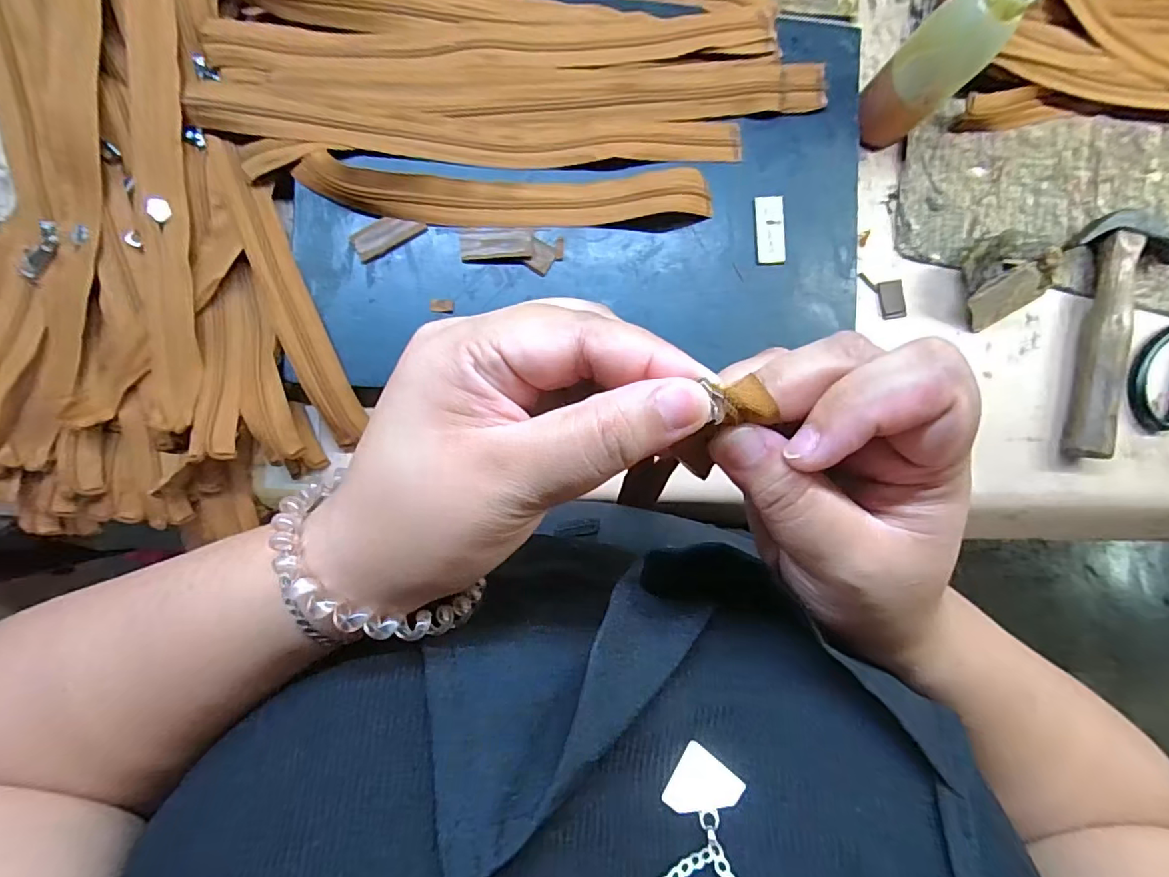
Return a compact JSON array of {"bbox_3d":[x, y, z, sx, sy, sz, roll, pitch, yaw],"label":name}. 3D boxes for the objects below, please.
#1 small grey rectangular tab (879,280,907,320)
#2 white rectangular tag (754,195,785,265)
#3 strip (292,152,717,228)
[{"bbox_3d":[0.246,-0.111,0.422,0.023,0.004,0.030,-10,89,-7],"label":"small grey rectangular tab"},{"bbox_3d":[0.137,-0.153,0.388,0.020,0.004,0.050,-2,88,-7],"label":"white rectangular tag"},{"bbox_3d":[-0.047,-0.164,0.353,0.266,0.017,0.039,-2,88,-7],"label":"strip"}]

